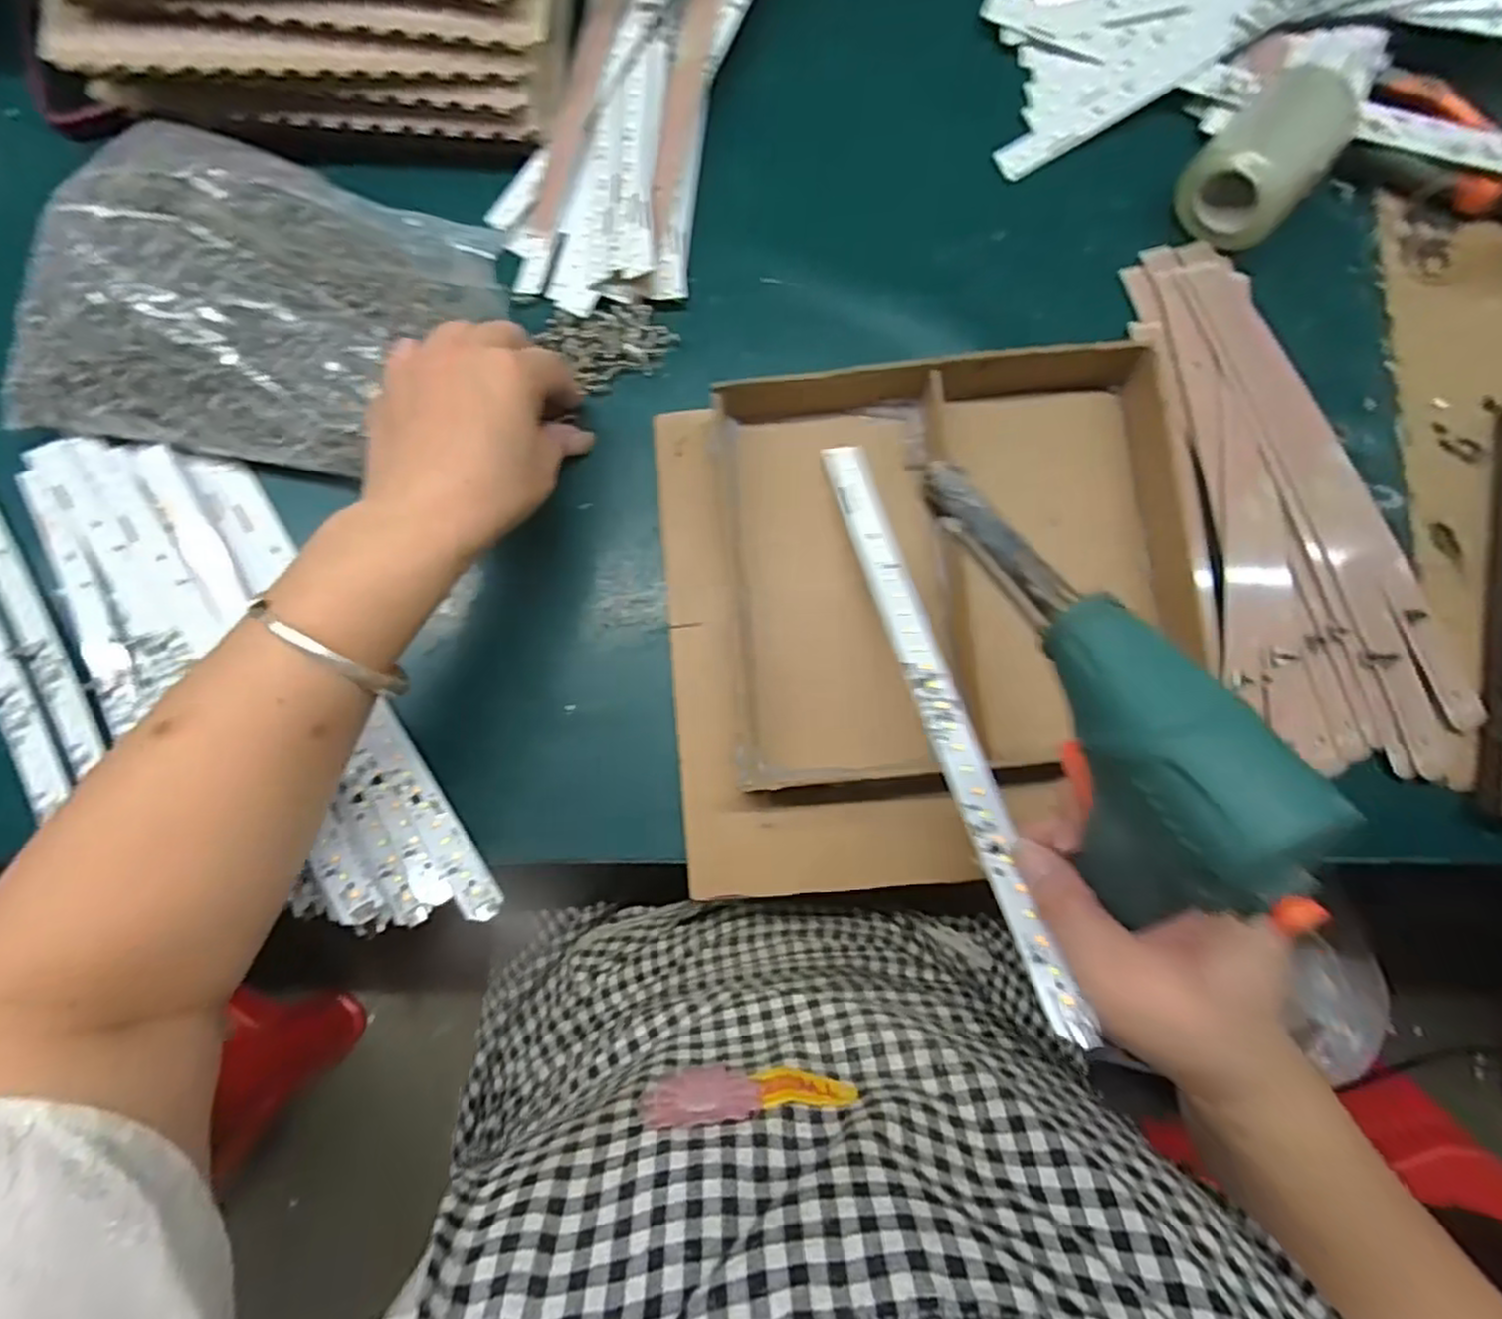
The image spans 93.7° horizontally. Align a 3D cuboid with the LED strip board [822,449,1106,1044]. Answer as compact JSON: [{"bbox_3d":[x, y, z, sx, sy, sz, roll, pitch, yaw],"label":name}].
[{"bbox_3d":[0.080,0.013,0.310,0.017,0.009,0.279,-15,62,0],"label":"LED strip board"}]

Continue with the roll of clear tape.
[{"bbox_3d":[0.266,-0.259,0.366,0.055,0.041,0.074,43,86,7],"label":"roll of clear tape"}]

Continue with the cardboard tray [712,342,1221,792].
[{"bbox_3d":[0.101,-0.048,0.354,0.223,0.024,0.205,-4,82,2],"label":"cardboard tray"}]

